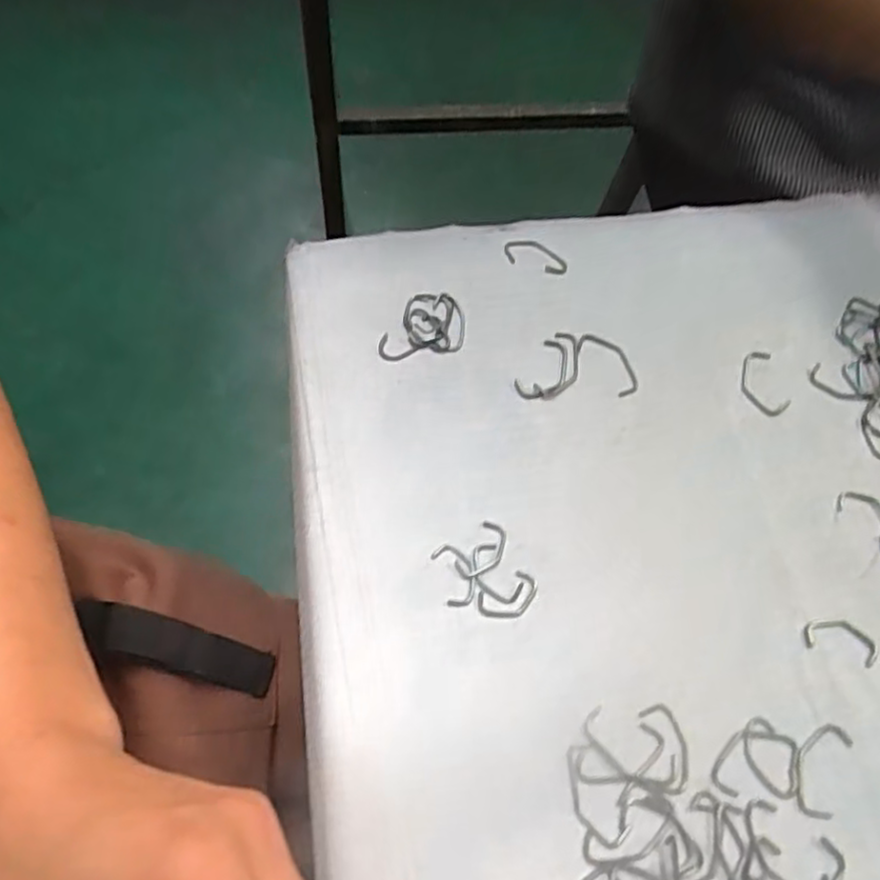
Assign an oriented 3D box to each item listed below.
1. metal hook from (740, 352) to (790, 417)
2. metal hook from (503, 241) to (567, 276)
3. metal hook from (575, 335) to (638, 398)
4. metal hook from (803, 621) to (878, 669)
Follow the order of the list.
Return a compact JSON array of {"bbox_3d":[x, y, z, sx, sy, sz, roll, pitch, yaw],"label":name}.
[{"bbox_3d":[0.179,-0.031,0.380,0.025,0.004,0.038,-12,66,-8],"label":"metal hook"},{"bbox_3d":[0.057,-0.110,0.412,0.039,0.004,0.017,16,65,5],"label":"metal hook"},{"bbox_3d":[0.095,-0.043,0.381,0.021,0.004,0.042,-35,71,-17],"label":"metal hook"},{"bbox_3d":[0.189,0.093,0.322,0.033,0.004,0.018,19,65,7],"label":"metal hook"}]

